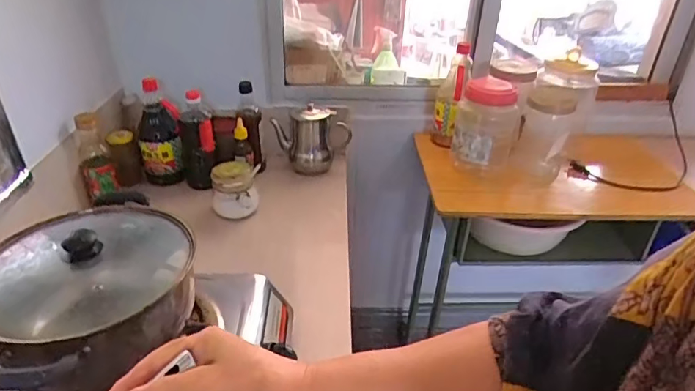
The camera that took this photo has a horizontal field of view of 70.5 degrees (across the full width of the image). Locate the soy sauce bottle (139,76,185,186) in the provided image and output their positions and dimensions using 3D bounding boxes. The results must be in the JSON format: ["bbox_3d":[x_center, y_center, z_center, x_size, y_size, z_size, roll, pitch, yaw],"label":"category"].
[{"bbox_3d":[-0.428,-0.143,1.116,0.089,0.215,0.102,-11,34,-20],"label":"soy sauce bottle"}]

